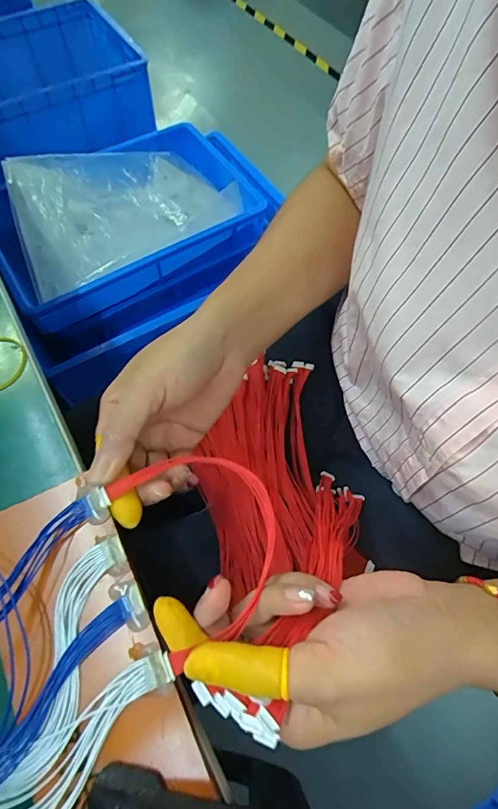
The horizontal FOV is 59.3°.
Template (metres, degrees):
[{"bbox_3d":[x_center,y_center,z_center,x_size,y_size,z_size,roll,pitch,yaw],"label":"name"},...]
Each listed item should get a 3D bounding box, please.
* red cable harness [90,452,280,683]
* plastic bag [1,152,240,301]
[{"bbox_3d":[-0.026,0.077,0.251,0.089,0.010,0.107,-26,65,-13],"label":"red cable harness"},{"bbox_3d":[-0.225,-0.343,0.766,0.353,0.101,0.265,-28,65,-14],"label":"plastic bag"}]

